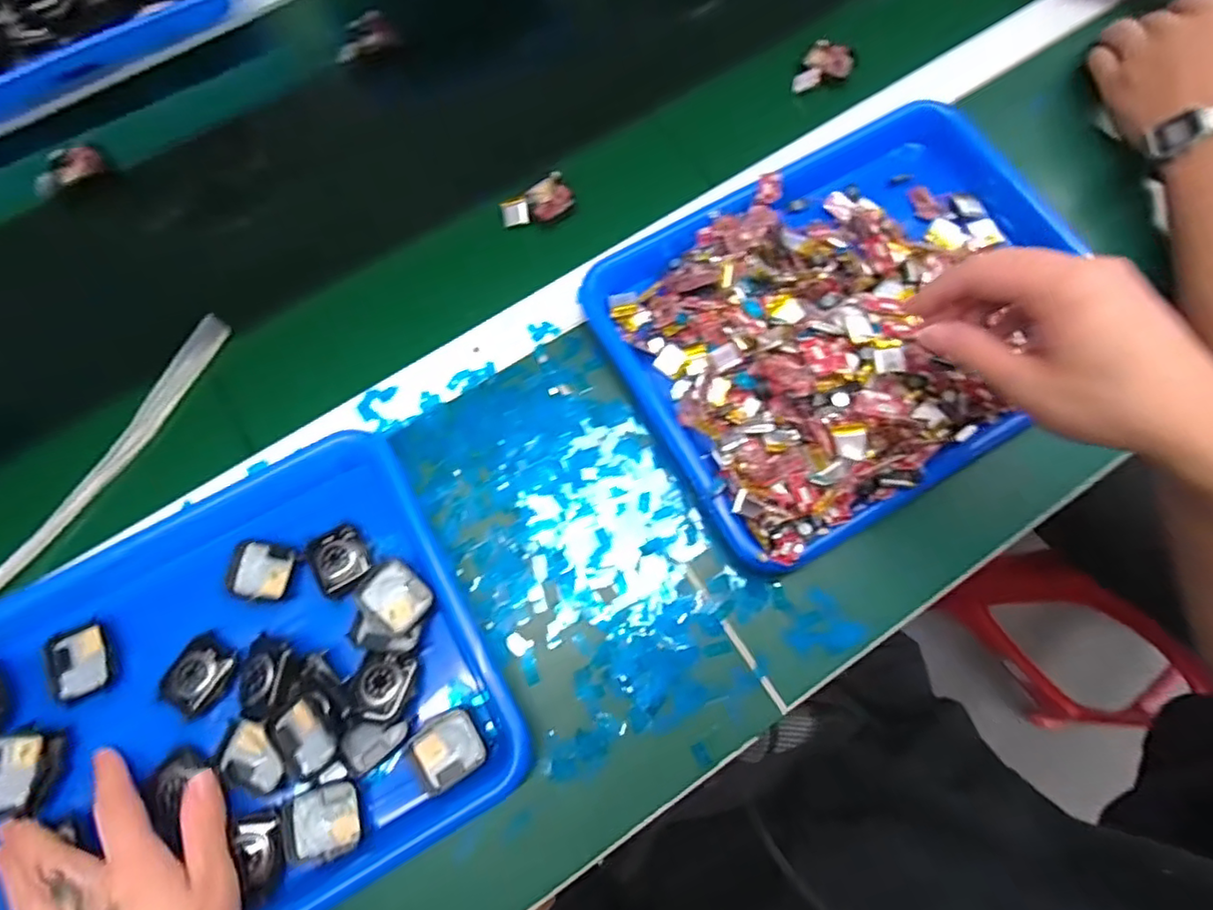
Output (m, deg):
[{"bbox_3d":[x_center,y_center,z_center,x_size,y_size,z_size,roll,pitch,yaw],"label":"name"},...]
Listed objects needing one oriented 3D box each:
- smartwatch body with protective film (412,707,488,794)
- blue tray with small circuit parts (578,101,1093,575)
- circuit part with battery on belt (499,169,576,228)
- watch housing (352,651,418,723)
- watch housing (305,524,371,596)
[{"bbox_3d":[-0.096,0.178,0.355,0.039,0.005,0.038,-32,76,-7],"label":"smartwatch body with protective film"},{"bbox_3d":[0.173,-0.098,0.422,0.326,0.073,0.248,-28,72,-11],"label":"blue tray with small circuit parts"},{"bbox_3d":[-0.056,-0.202,0.467,0.057,0.015,0.037,-33,76,-8],"label":"circuit part with battery on belt"},{"bbox_3d":[-0.136,0.142,0.358,0.034,0.014,0.038,7,75,3],"label":"watch housing"},{"bbox_3d":[-0.176,0.068,0.383,0.034,0.009,0.040,-31,76,-7],"label":"watch housing"}]

